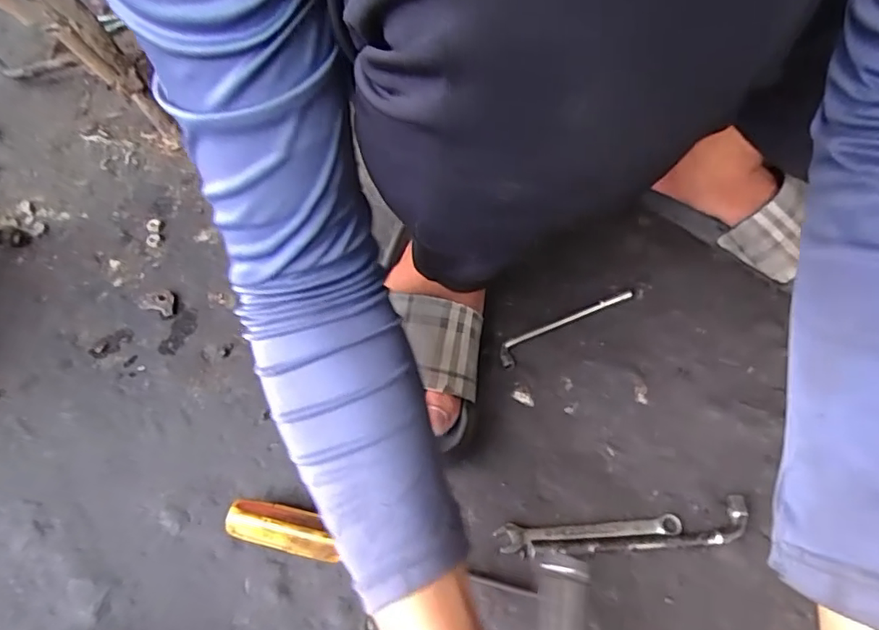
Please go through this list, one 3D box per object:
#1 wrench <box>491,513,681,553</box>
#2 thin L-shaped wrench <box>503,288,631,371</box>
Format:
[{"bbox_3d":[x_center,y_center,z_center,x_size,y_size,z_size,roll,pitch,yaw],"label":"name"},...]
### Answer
[{"bbox_3d":[0.112,0.161,0.432,0.138,0.010,0.019,-4,55,-3],"label":"wrench"},{"bbox_3d":[0.119,0.009,0.547,0.152,0.009,0.023,-28,59,-19],"label":"thin L-shaped wrench"}]

